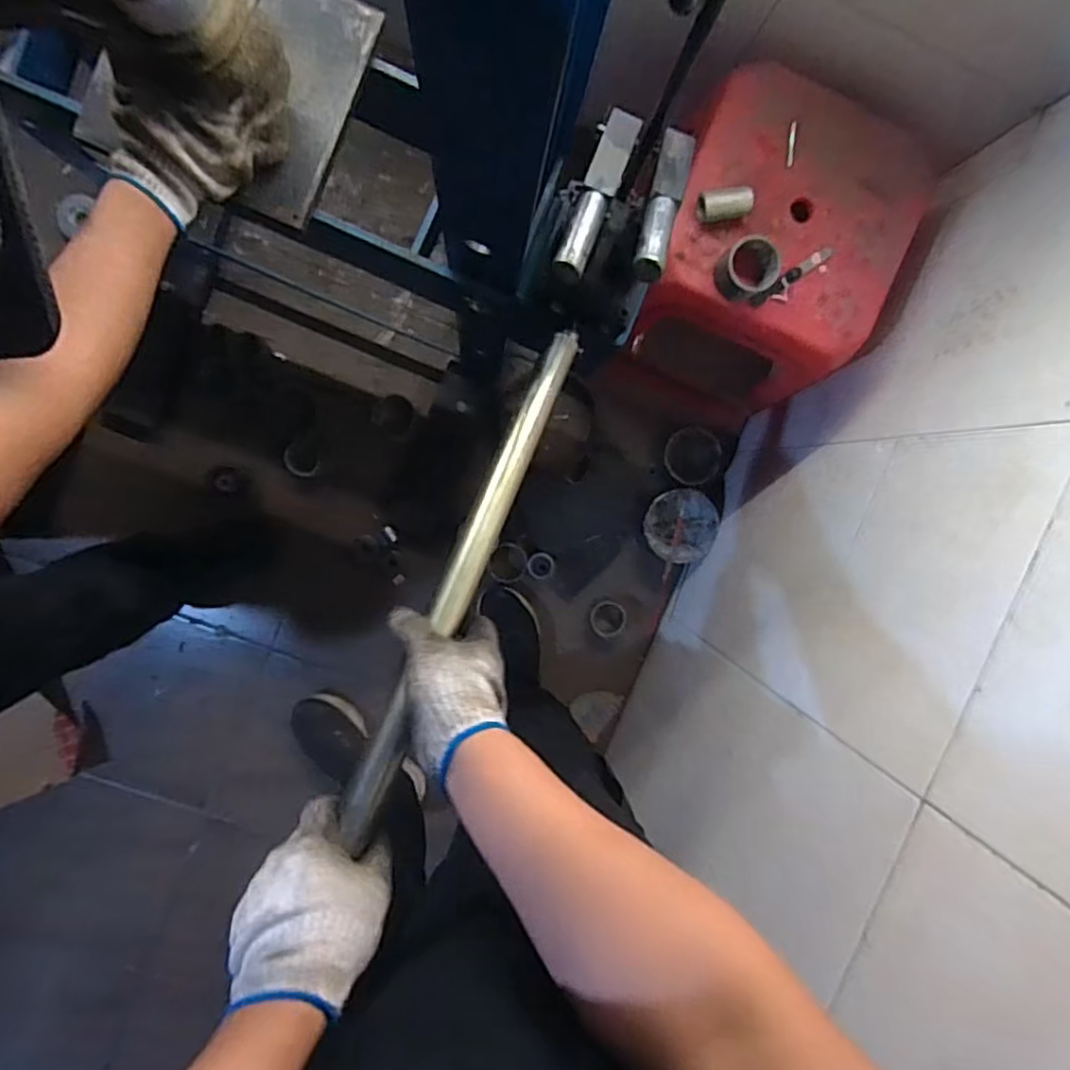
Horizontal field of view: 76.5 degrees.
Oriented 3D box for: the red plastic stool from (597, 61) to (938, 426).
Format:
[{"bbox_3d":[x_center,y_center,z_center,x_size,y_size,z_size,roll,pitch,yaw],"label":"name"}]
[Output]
[{"bbox_3d":[0.279,-0.356,0.957,0.269,0.419,0.315,21,93,-7],"label":"red plastic stool"}]

